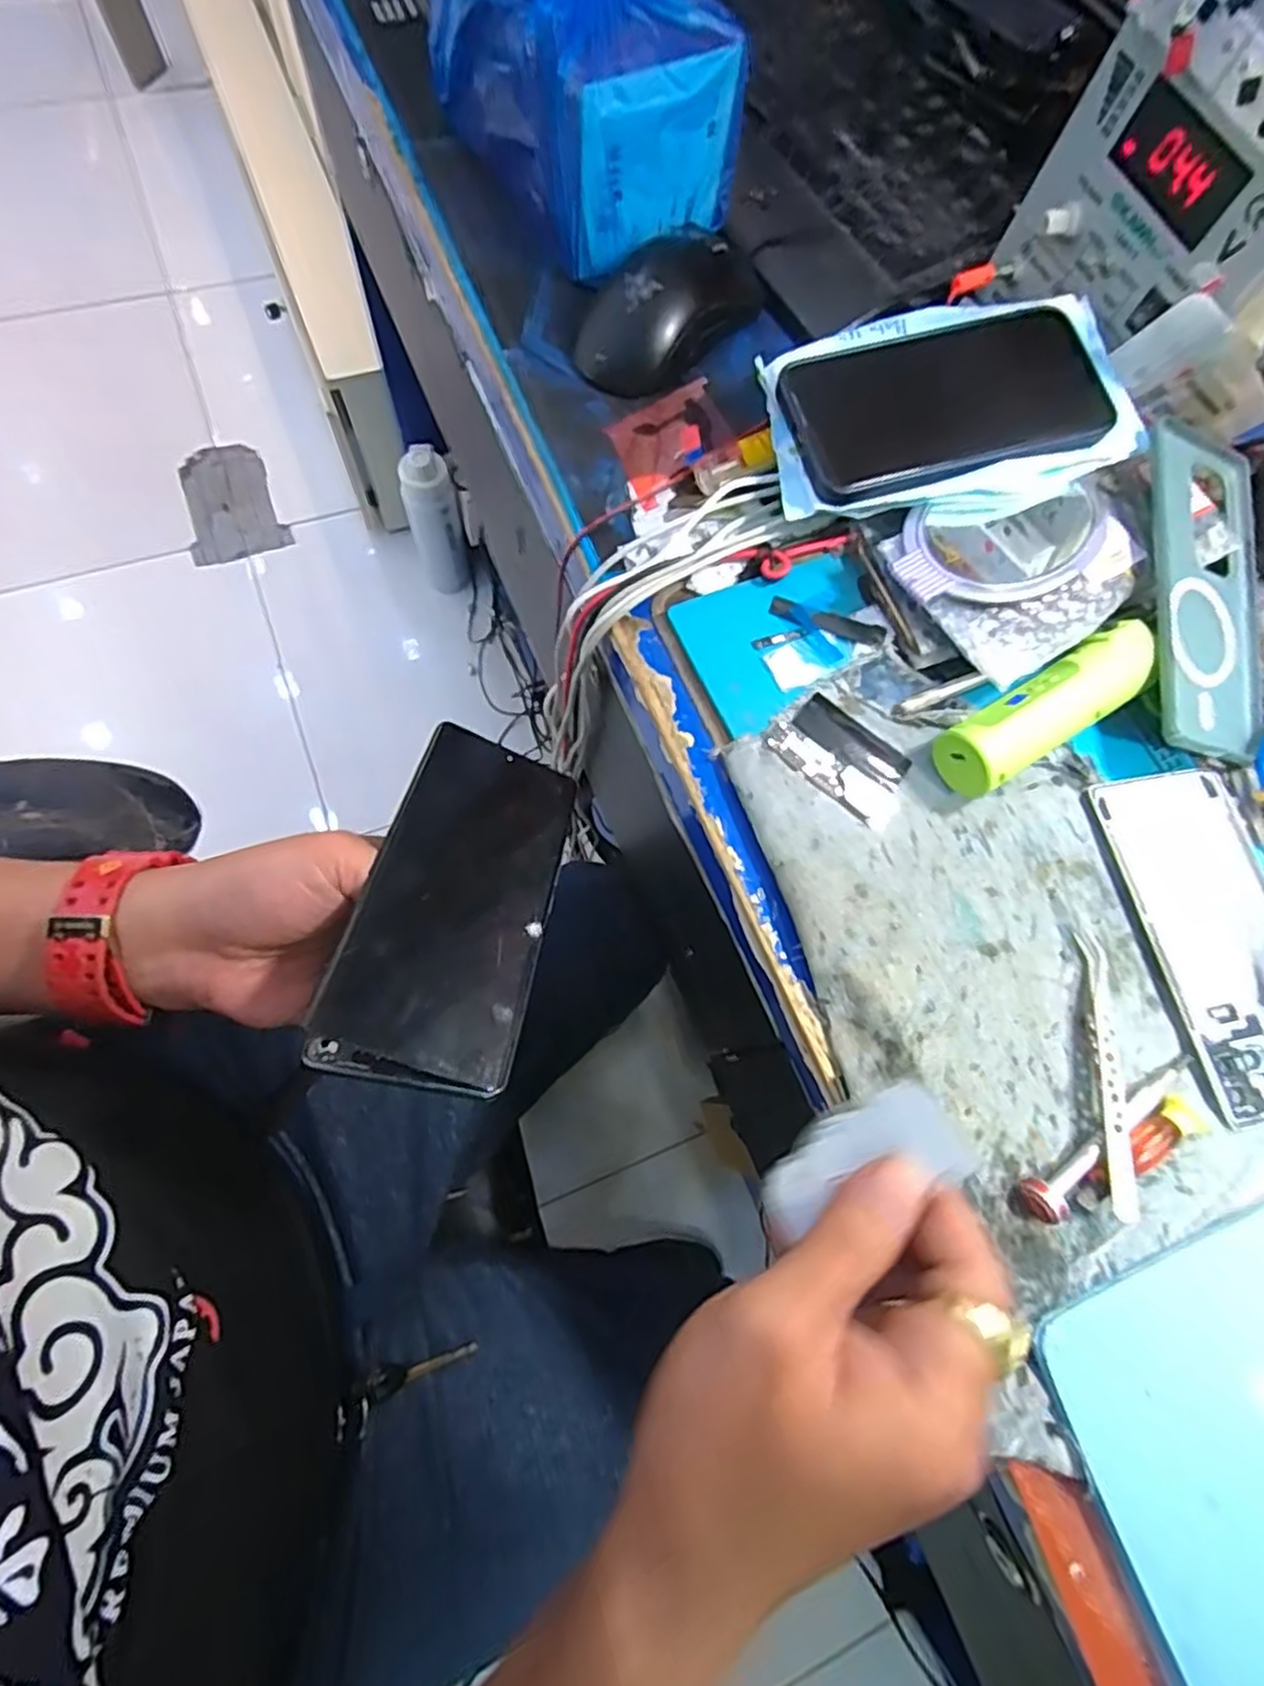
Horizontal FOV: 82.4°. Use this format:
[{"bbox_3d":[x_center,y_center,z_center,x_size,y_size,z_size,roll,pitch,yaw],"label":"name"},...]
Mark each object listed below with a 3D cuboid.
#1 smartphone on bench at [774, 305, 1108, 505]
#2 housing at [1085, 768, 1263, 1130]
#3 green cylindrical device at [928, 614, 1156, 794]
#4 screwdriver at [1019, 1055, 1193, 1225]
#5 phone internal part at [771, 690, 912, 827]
[{"bbox_3d":[0.161,-0.224,0.366,0.165,0.009,0.085,-14,74,-10],"label":"smartphone on bench"},{"bbox_3d":[0.277,0.042,0.338,0.074,0.013,0.159,-8,73,-9],"label":"housing"},{"bbox_3d":[0.201,-0.064,0.348,0.118,0.030,0.034,-31,78,-14],"label":"green cylindrical device"},{"bbox_3d":[0.202,0.119,0.299,0.102,0.018,0.015,-33,78,-15],"label":"screwdriver"},{"bbox_3d":[0.105,-0.042,0.352,0.066,0.004,0.042,38,72,6],"label":"phone internal part"}]

